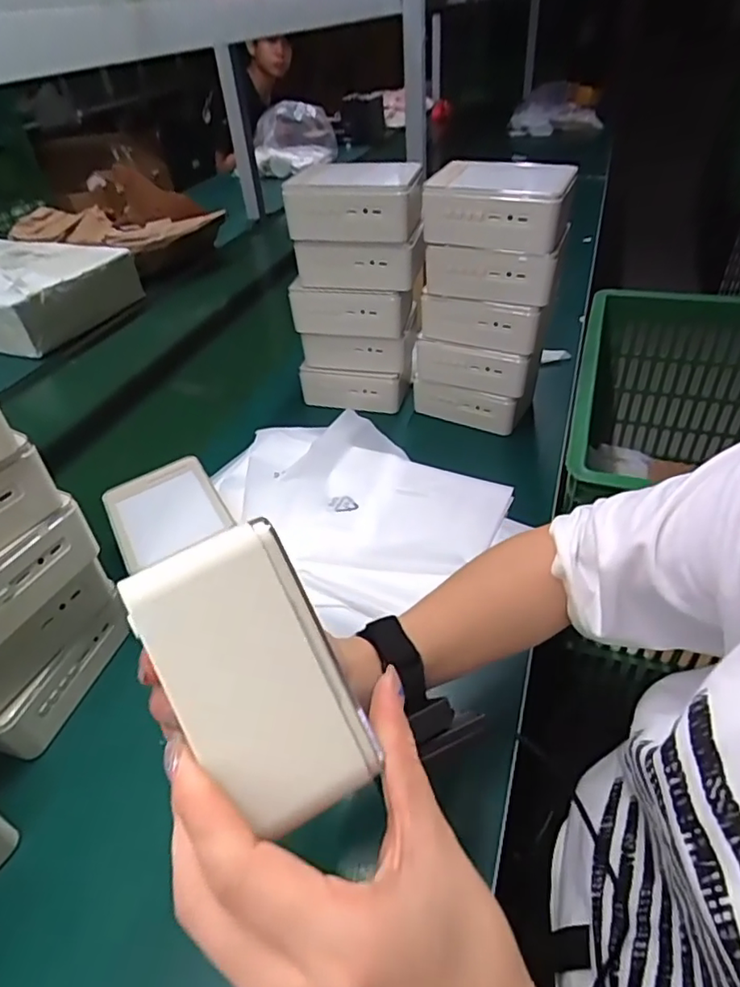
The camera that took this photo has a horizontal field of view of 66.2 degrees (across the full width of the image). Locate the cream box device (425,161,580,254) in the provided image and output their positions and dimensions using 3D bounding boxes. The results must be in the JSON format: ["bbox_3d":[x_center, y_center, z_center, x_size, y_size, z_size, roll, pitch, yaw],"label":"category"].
[{"bbox_3d":[0.139,-0.311,0.607,0.140,0.063,0.117,13,44,20],"label":"cream box device"}]

